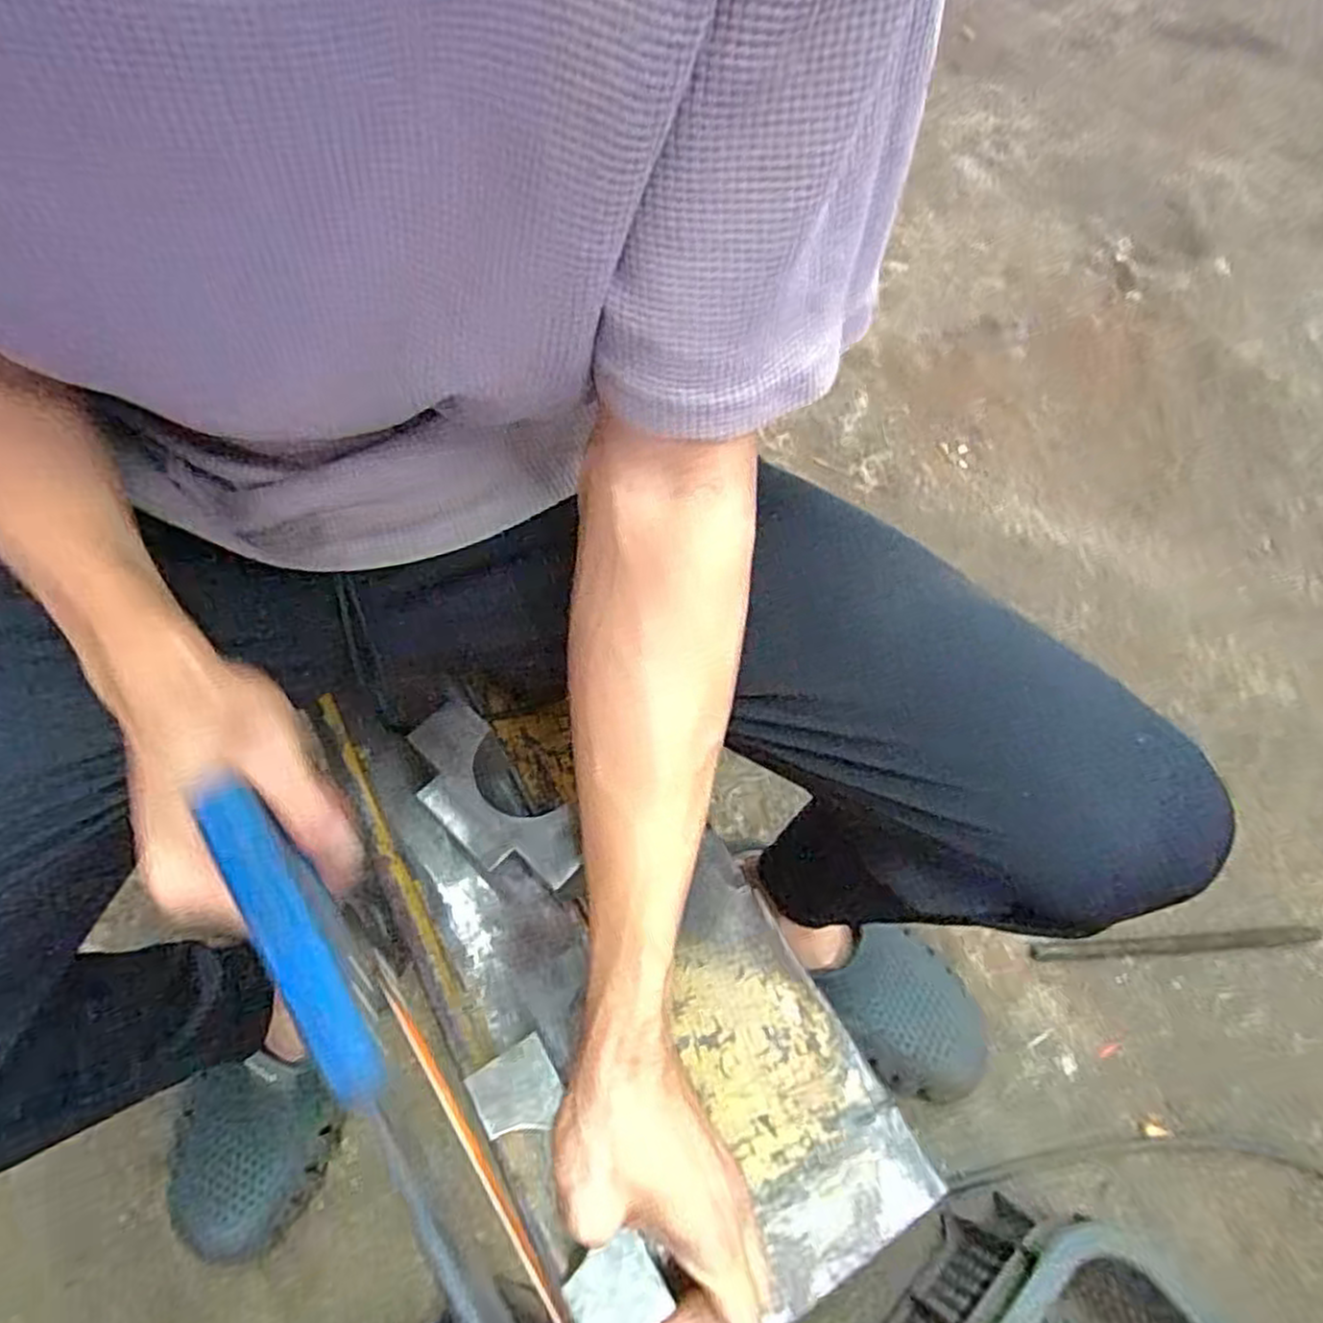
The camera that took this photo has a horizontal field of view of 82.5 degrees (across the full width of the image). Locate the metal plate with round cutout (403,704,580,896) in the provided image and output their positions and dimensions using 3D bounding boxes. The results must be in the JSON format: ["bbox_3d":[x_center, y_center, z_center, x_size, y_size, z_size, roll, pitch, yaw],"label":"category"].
[{"bbox_3d":[-0.095,0.076,0.416,0.118,0.008,0.052,42,66,15],"label":"metal plate with round cutout"}]

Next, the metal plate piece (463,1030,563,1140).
[{"bbox_3d":[-0.068,0.201,0.353,0.038,0.006,0.036,-26,69,-21],"label":"metal plate piece"}]

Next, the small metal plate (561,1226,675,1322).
[{"bbox_3d":[-0.019,0.269,0.319,0.038,0.010,0.037,-28,67,-16],"label":"small metal plate"}]

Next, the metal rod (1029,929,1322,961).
[{"bbox_3d":[0.525,0.285,0.761,0.304,0.012,0.016,-3,62,-3],"label":"metal rod"}]

